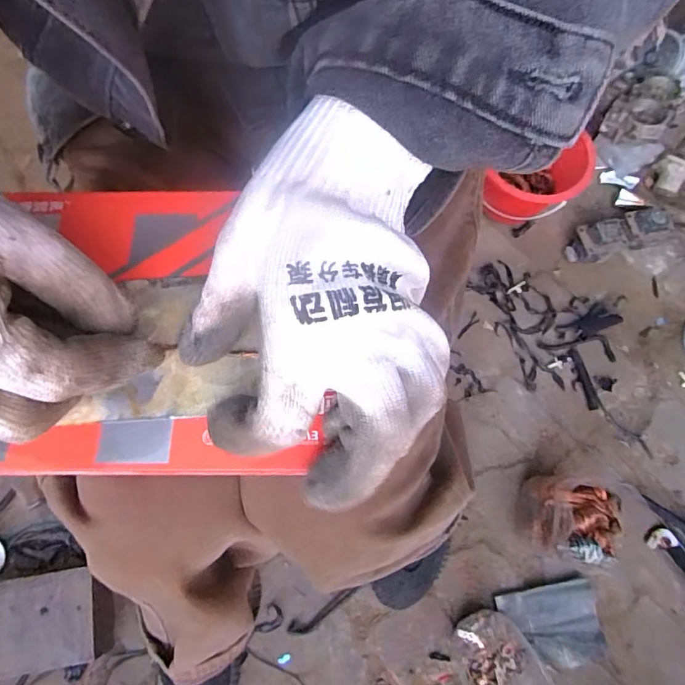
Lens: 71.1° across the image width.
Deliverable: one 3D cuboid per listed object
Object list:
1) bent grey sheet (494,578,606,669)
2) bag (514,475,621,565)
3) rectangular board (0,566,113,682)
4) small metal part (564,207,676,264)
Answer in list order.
[{"bbox_3d":[0.288,0.389,0.657,0.130,0.019,0.100,-11,73,-3],"label":"bent grey sheet"},{"bbox_3d":[0.296,0.234,0.641,0.081,0.150,0.102,11,73,4],"label":"bag"},{"bbox_3d":[-0.444,0.379,0.642,0.240,0.058,0.117,-10,73,-2],"label":"rectangular board"},{"bbox_3d":[0.463,-0.183,0.811,0.172,0.056,0.065,-19,73,-5],"label":"small metal part"}]

